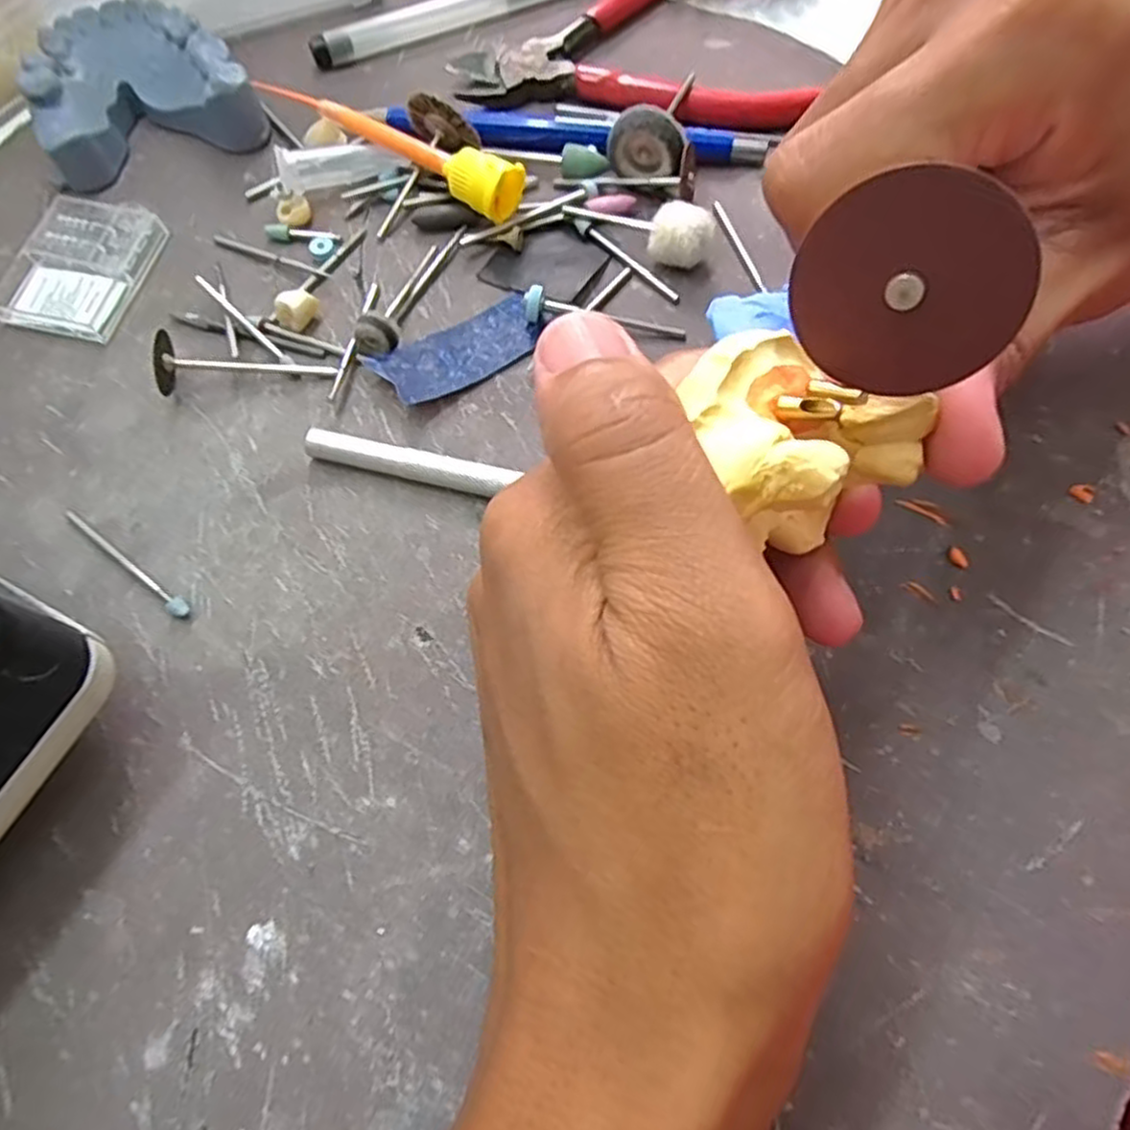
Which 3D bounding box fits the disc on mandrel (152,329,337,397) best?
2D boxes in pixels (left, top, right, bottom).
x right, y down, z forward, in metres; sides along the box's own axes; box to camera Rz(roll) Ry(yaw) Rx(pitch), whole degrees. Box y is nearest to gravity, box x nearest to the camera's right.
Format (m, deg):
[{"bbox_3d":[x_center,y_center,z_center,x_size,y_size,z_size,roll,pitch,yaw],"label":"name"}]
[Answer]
[{"bbox_3d":[-0.088,-0.053,0.201,0.045,0.013,0.016,5,68,1],"label":"disc on mandrel"}]

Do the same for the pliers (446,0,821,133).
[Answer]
[{"bbox_3d":[0.018,-0.169,0.248,0.104,0.012,0.085,-19,70,-8],"label":"pliers"}]

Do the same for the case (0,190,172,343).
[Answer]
[{"bbox_3d":[-0.145,-0.090,0.219,0.038,0.007,0.048,12,68,4],"label":"case"}]

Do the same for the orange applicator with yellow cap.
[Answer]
[{"bbox_3d":[-0.054,-0.129,0.227,0.088,0.019,0.014,28,71,10],"label":"orange applicator with yellow cap"}]

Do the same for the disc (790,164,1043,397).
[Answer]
[{"bbox_3d":[0.049,-0.040,0.107,0.030,0.030,0.004,35,47,2],"label":"disc"}]

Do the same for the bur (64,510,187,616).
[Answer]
[{"bbox_3d":[-0.111,-0.001,0.185,0.047,0.004,0.004,34,72,12],"label":"bur"}]

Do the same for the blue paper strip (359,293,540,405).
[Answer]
[{"bbox_3d":[-0.029,-0.061,0.208,0.048,0.007,0.021,-31,72,-12],"label":"blue paper strip"}]

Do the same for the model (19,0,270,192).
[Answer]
[{"bbox_3d":[-0.132,-0.153,0.235,0.063,0.024,0.053,-13,69,-6],"label":"model"}]

